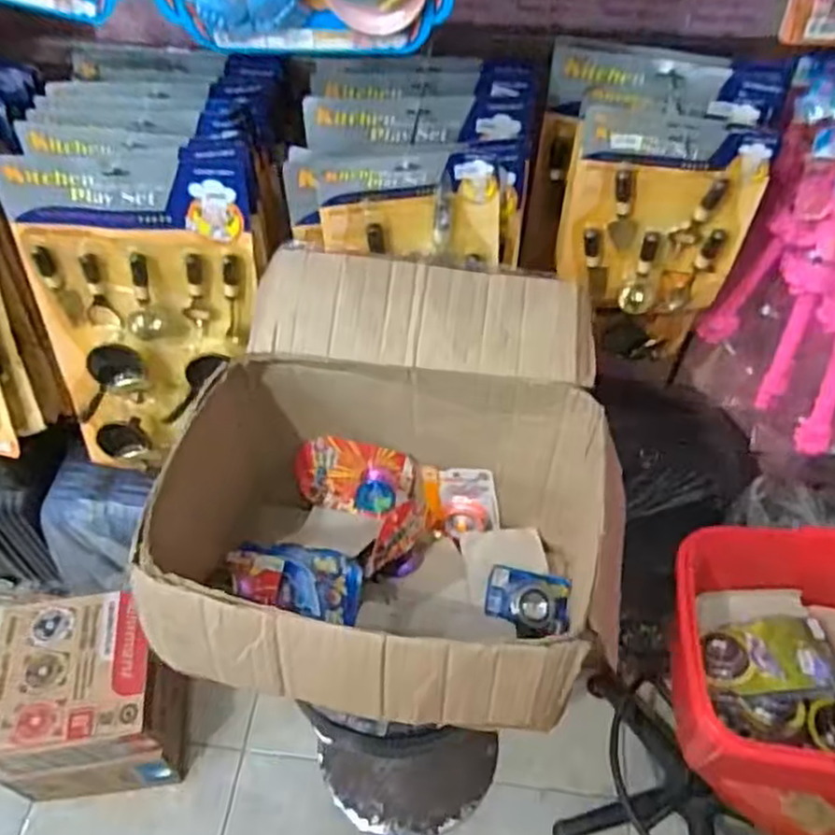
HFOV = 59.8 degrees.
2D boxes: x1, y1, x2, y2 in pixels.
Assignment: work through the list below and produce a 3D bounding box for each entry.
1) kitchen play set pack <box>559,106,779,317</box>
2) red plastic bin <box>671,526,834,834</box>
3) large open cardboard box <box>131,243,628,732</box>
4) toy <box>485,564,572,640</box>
[{"bbox_3d":[0.296,-0.241,0.915,0.217,0.264,0.050,7,51,6],"label":"kitchen play set pack"},{"bbox_3d":[0.518,0.324,0.935,0.397,0.250,0.338,8,52,6],"label":"red plastic bin"},{"bbox_3d":[-0.029,0.115,0.879,0.467,0.369,0.470,2,52,1],"label":"large open cardboard box"},{"bbox_3d":[0.147,0.249,0.975,0.108,0.028,0.097,9,52,7],"label":"toy"}]

